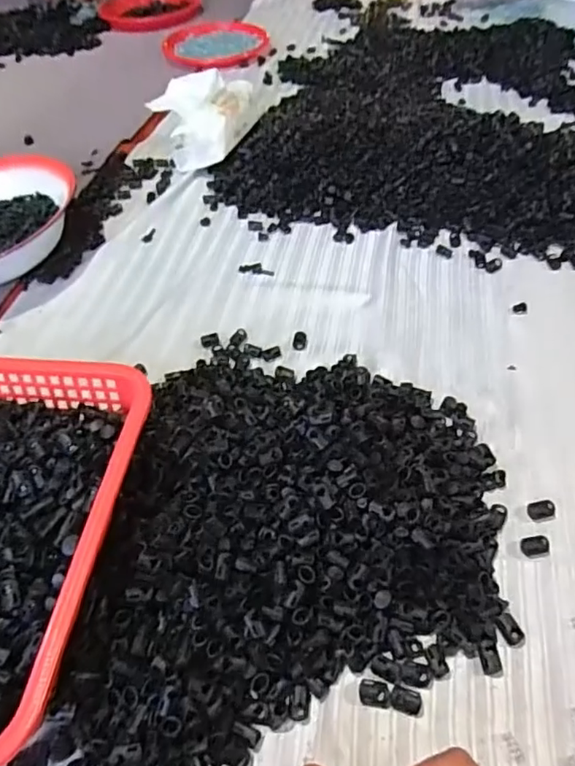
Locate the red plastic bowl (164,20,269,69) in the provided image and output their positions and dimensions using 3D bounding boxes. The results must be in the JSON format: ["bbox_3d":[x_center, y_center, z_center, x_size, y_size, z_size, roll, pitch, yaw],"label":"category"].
[{"bbox_3d":[-0.158,-0.745,1.202,0.218,0.023,0.218,-6,51,-1],"label":"red plastic bowl"}]

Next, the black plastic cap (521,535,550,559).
[{"bbox_3d":[0.196,0.129,0.437,0.020,0.008,0.016,-6,51,-1],"label":"black plastic cap"}]

